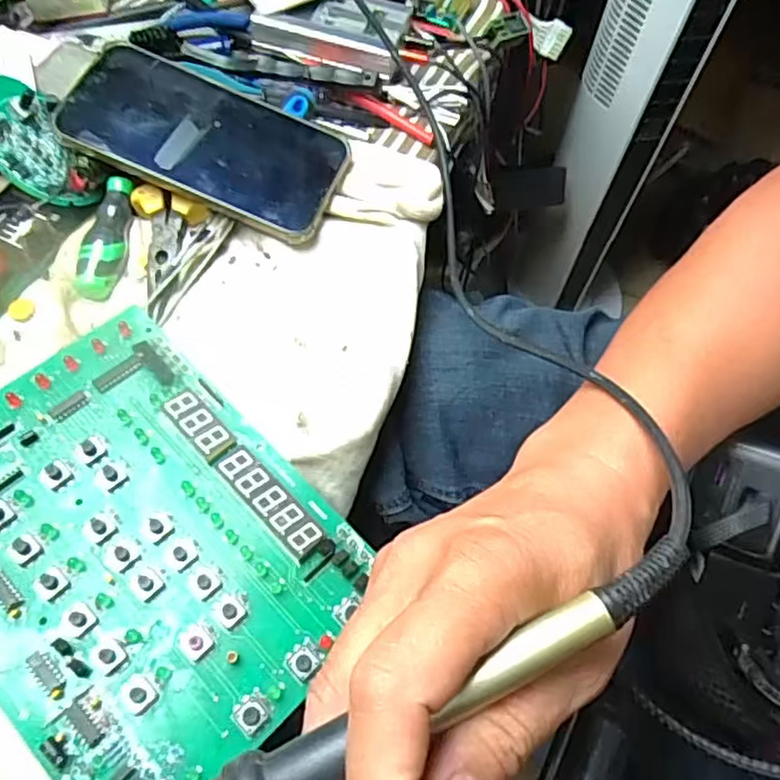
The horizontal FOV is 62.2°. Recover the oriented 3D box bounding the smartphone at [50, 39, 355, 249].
[{"bbox_3d":[-0.109,-0.148,0.385,0.158,0.010,0.076,23,80,-3],"label":"smartphone"}]

